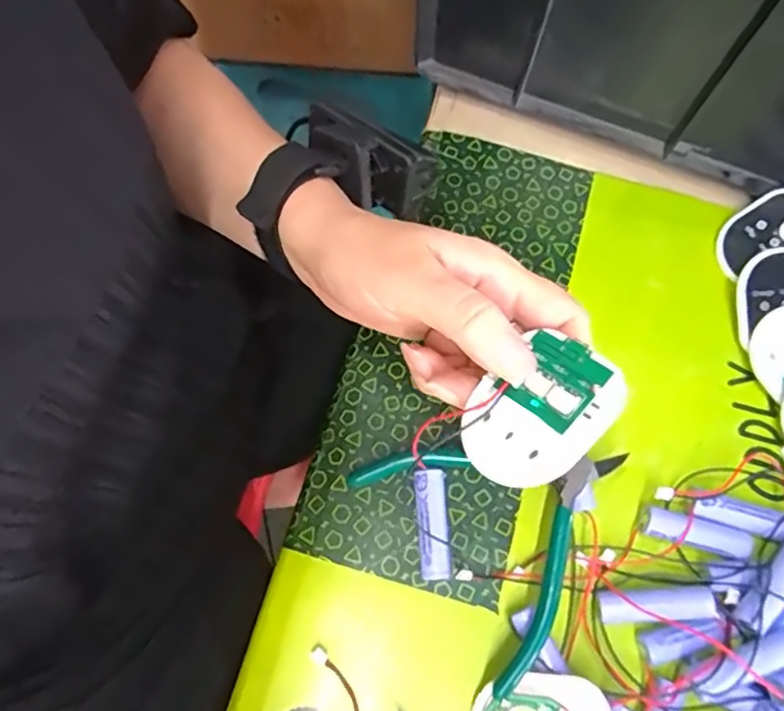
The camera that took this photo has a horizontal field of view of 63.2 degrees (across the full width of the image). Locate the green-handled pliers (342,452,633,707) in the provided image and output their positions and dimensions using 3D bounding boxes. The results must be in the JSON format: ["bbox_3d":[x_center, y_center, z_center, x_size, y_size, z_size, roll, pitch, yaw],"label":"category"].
[{"bbox_3d":[0.033,0.076,0.298,0.108,0.020,0.116,29,73,5],"label":"green-handled pliers"}]

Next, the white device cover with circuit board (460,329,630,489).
[{"bbox_3d":[0.050,0.020,0.225,0.045,0.009,0.055,37,91,39],"label":"white device cover with circuit board"}]

